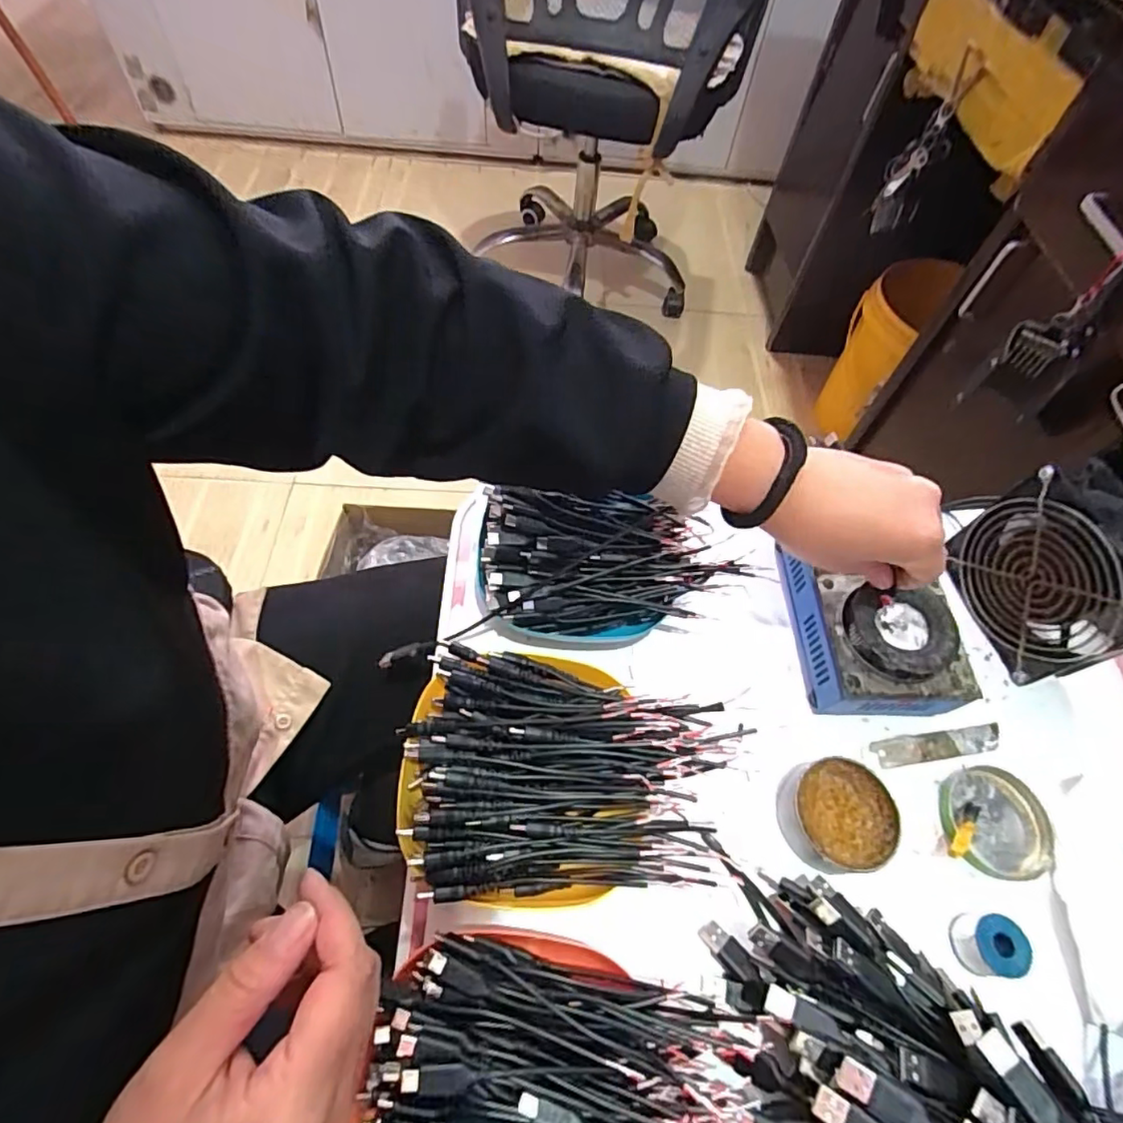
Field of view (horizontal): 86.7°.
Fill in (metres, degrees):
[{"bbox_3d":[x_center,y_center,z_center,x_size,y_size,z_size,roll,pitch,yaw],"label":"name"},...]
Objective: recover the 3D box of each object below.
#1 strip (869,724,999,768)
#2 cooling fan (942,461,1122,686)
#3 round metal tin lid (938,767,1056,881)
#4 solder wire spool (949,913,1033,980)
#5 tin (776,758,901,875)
[{"bbox_3d":[0.259,0.126,0.407,0.095,0.004,0.018,-6,60,-8],"label":"strip"},{"bbox_3d":[0.342,0.013,0.414,0.055,0.117,0.131,-6,60,-8],"label":"cooling fan"},{"bbox_3d":[0.278,0.166,0.382,0.064,0.013,0.065,2,59,-3],"label":"round metal tin lid"},{"bbox_3d":[0.241,0.217,0.336,0.030,0.024,0.029,2,59,-3],"label":"solder wire spool"},{"bbox_3d":[0.170,0.155,0.365,0.067,0.024,0.063,2,59,-3],"label":"tin"}]

